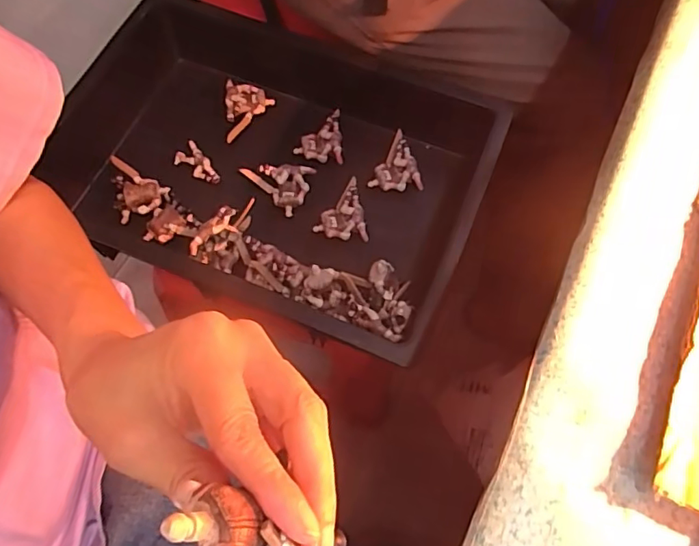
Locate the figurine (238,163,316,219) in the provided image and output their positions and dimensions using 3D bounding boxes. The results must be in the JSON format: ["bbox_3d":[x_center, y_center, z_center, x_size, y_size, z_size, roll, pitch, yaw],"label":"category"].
[{"bbox_3d":[-0.079,-0.112,0.606,0.076,0.026,0.055,39,73,14],"label":"figurine"}]

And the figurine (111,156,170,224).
[{"bbox_3d":[-0.259,-0.091,0.617,0.077,0.028,0.058,29,70,11],"label":"figurine"}]

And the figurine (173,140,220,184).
[{"bbox_3d":[-0.185,-0.129,0.636,0.033,0.013,0.061,-38,73,-15],"label":"figurine"}]

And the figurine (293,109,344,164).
[{"bbox_3d":[-0.039,-0.169,0.642,0.057,0.016,0.074,-1,68,-1],"label":"figurine"}]

